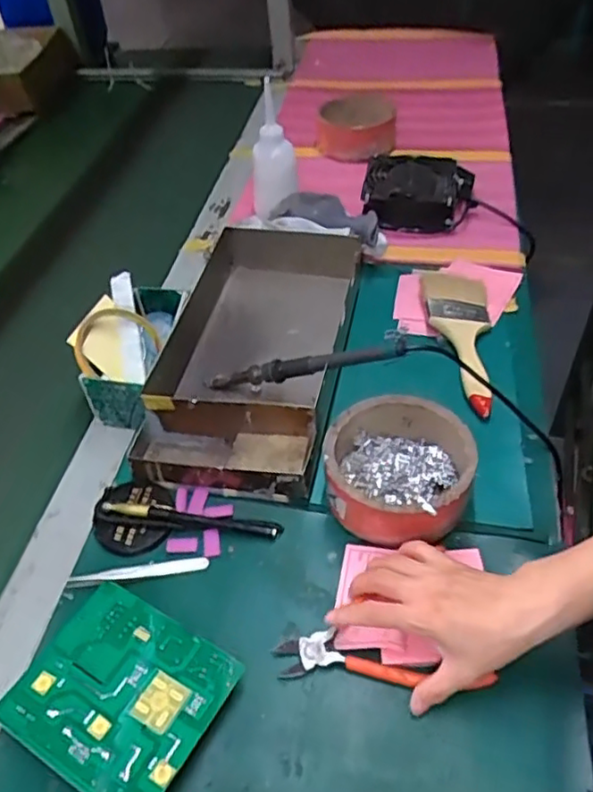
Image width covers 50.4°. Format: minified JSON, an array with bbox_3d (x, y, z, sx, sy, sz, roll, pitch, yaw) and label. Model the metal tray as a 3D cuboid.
[{"bbox_3d":[-0.046,-0.053,0.640,0.184,0.060,0.328,7,48,11],"label":"metal tray"}]

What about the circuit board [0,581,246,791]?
[{"bbox_3d":[-0.120,0.204,0.435,0.130,0.021,0.113,22,52,23],"label":"circuit board"}]

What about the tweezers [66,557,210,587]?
[{"bbox_3d":[-0.128,0.141,0.509,0.110,0.006,0.015,-8,47,-3],"label":"tweezers"}]

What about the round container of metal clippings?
[{"bbox_3d":[0.086,0.064,0.534,0.118,0.059,0.116,-2,47,3],"label":"round container of metal clippings"}]

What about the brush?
[{"bbox_3d":[0.169,-0.064,0.665,0.074,0.019,0.200,15,50,-7],"label":"brush"}]

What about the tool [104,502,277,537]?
[{"bbox_3d":[-0.090,0.102,0.532,0.146,0.012,0.013,4,47,9],"label":"tool"}]

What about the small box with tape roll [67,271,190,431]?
[{"bbox_3d":[-0.164,-0.050,0.633,0.074,0.082,0.147,4,47,9],"label":"small box with tape roll"}]

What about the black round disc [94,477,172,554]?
[{"bbox_3d":[-0.138,0.101,0.543,0.064,0.011,0.068,-2,47,3],"label":"black round disc"}]

